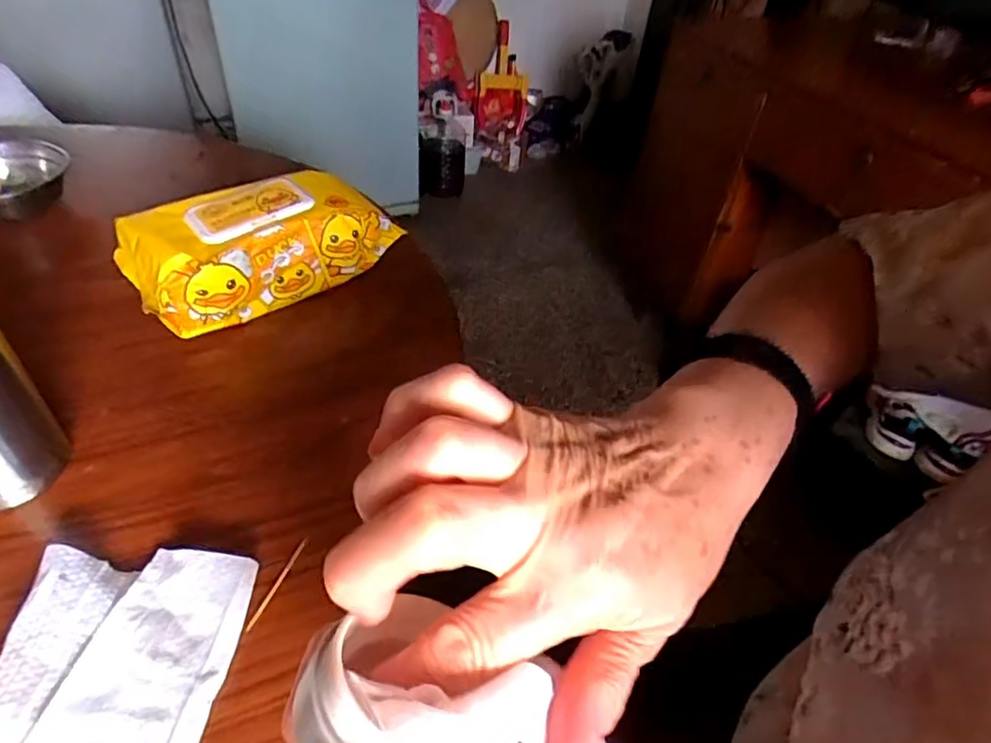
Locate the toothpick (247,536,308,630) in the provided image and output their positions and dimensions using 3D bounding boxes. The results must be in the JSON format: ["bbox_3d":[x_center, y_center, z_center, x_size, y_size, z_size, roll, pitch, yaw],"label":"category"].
[{"bbox_3d":[-0.123,0.119,0.338,0.004,0.004,0.057,18,44,12],"label":"toothpick"}]

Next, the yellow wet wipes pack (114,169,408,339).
[{"bbox_3d":[-0.203,-0.112,0.524,0.214,0.077,0.104,-26,52,-31],"label":"yellow wet wipes pack"}]

